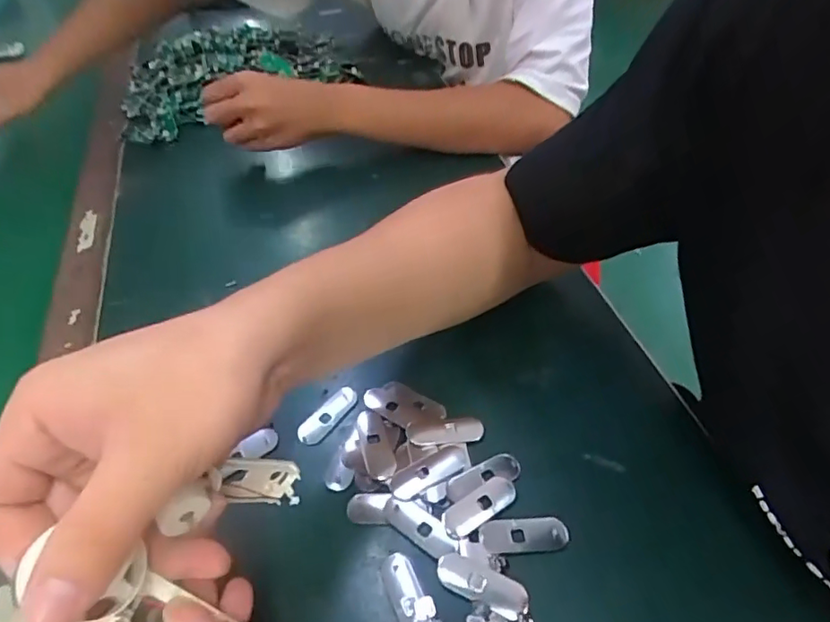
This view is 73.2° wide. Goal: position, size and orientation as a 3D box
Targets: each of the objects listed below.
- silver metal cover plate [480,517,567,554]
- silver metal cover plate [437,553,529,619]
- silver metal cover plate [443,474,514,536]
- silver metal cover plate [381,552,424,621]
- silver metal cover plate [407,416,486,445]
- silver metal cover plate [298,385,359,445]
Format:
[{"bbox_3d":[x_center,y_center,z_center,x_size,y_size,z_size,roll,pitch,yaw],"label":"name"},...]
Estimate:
[{"bbox_3d":[0.063,0.128,0.320,0.049,0.004,0.019,-5,47,1],"label":"silver metal cover plate"},{"bbox_3d":[0.037,0.148,0.303,0.049,0.004,0.019,17,51,20],"label":"silver metal cover plate"},{"bbox_3d":[0.038,0.115,0.333,0.049,0.004,0.019,-30,51,-21],"label":"silver metal cover plate"},{"bbox_3d":[-0.004,0.155,0.301,0.018,0.004,0.051,-21,49,-13],"label":"silver metal cover plate"},{"bbox_3d":[0.020,0.078,0.370,0.050,0.004,0.020,-8,47,-2],"label":"silver metal cover plate"},{"bbox_3d":[-0.060,0.071,0.383,0.018,0.005,0.049,29,56,28],"label":"silver metal cover plate"}]

